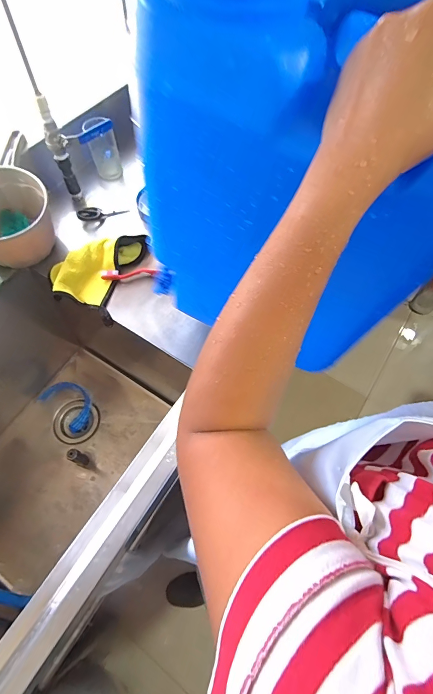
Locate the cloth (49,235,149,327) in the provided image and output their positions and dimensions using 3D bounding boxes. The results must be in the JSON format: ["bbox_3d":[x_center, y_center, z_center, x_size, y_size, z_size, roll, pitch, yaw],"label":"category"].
[{"bbox_3d":[-0.240,-0.152,0.654,0.151,0.042,0.189,17,63,8],"label":"cloth"}]

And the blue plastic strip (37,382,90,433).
[{"bbox_3d":[-0.386,0.148,0.904,0.135,0.042,0.088,38,68,18],"label":"blue plastic strip"}]

